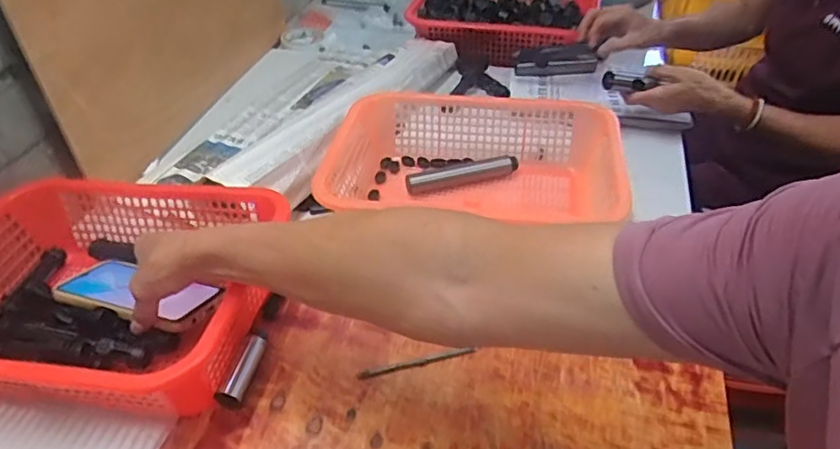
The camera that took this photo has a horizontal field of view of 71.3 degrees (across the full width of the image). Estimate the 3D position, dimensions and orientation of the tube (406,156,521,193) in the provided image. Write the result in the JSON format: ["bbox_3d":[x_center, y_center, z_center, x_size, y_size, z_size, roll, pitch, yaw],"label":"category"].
[{"bbox_3d":[0.055,-0.068,0.772,0.151,0.017,0.027,-13,41,-10],"label":"tube"}]

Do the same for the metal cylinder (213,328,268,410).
[{"bbox_3d":[-0.160,0.128,0.538,0.021,0.030,0.083,7,42,13],"label":"metal cylinder"}]

